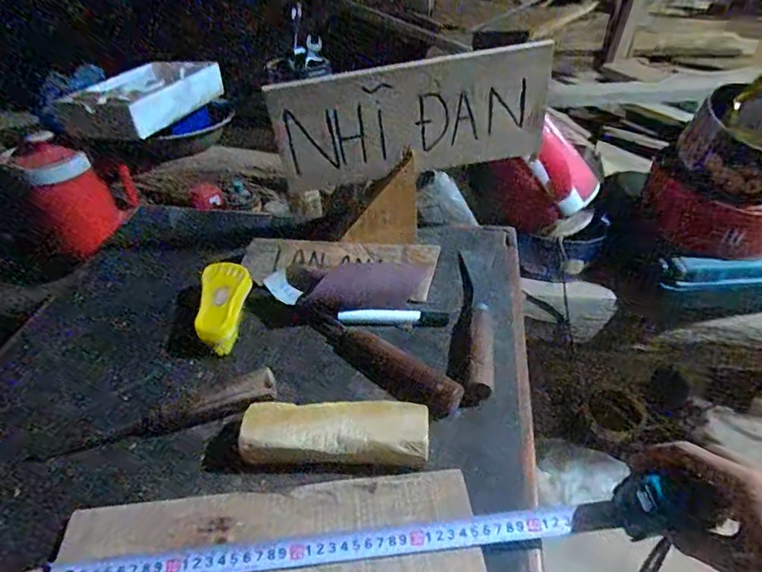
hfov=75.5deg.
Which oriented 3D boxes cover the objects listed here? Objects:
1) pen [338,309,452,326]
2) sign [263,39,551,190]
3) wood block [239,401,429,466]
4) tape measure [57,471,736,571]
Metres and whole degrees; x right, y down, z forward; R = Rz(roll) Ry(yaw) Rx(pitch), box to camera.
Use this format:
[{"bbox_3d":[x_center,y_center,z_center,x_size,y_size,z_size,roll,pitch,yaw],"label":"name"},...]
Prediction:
[{"bbox_3d":[0.017,0.038,0.612,0.135,0.013,0.021,-1,42,1],"label":"pen"},{"bbox_3d":[0.040,-0.208,0.623,0.339,0.150,0.024,-8,42,-6],"label":"sign"},{"bbox_3d":[-0.042,0.140,0.468,0.172,0.035,0.053,-1,42,1],"label":"wood block"},{"bbox_3d":[0.003,0.207,0.394,0.478,0.073,0.045,-8,42,2],"label":"tape measure"}]

